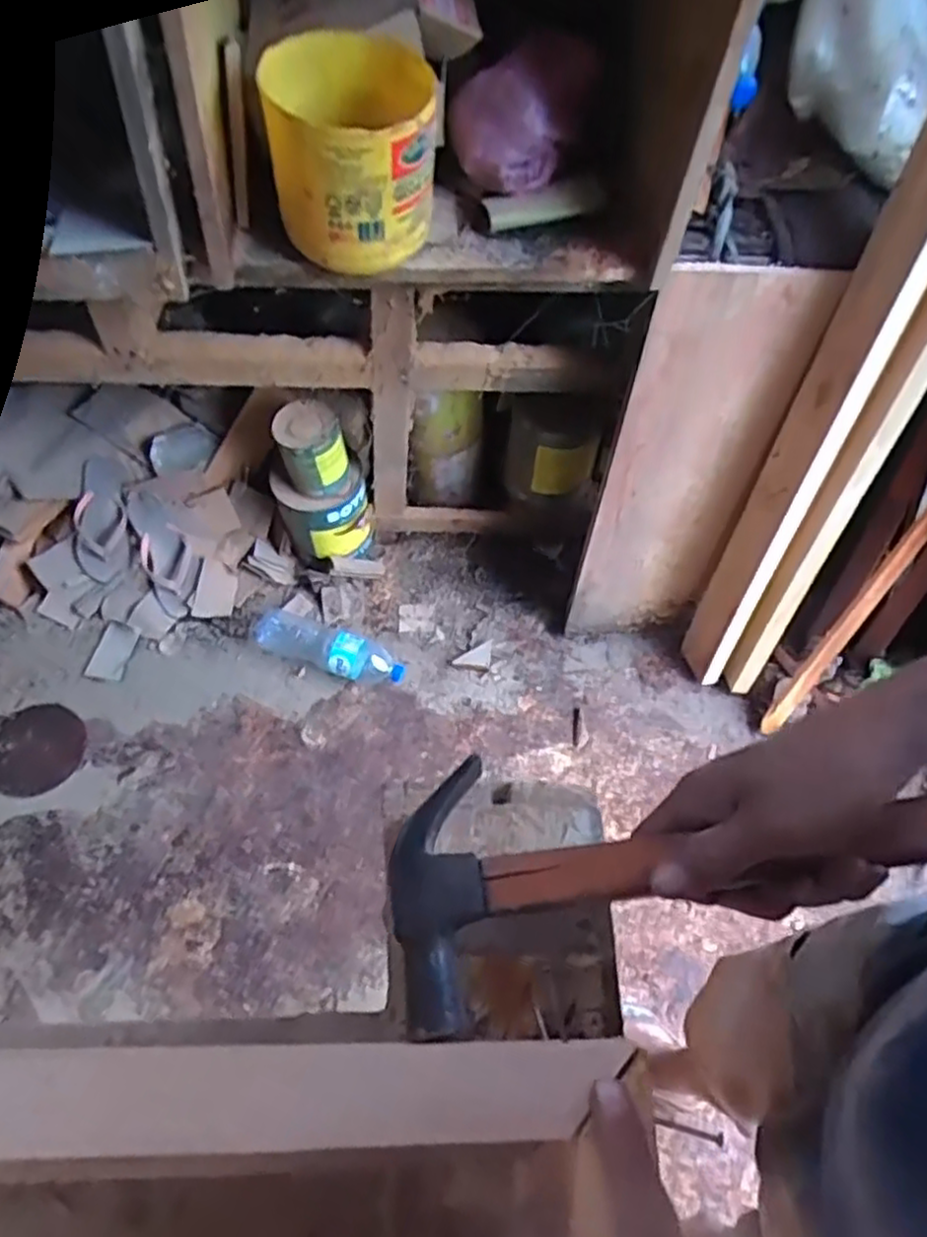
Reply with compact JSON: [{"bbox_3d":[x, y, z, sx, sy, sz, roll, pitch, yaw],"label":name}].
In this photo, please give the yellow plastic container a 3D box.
[{"bbox_3d":[-0.110,-0.457,0.740,0.161,0.157,0.142,-7,62,-6],"label":"yellow plastic container"}]

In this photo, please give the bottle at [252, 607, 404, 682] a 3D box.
[{"bbox_3d":[-0.248,0.047,1.320,0.295,0.079,0.089,22,60,9],"label":"bottle"}]

